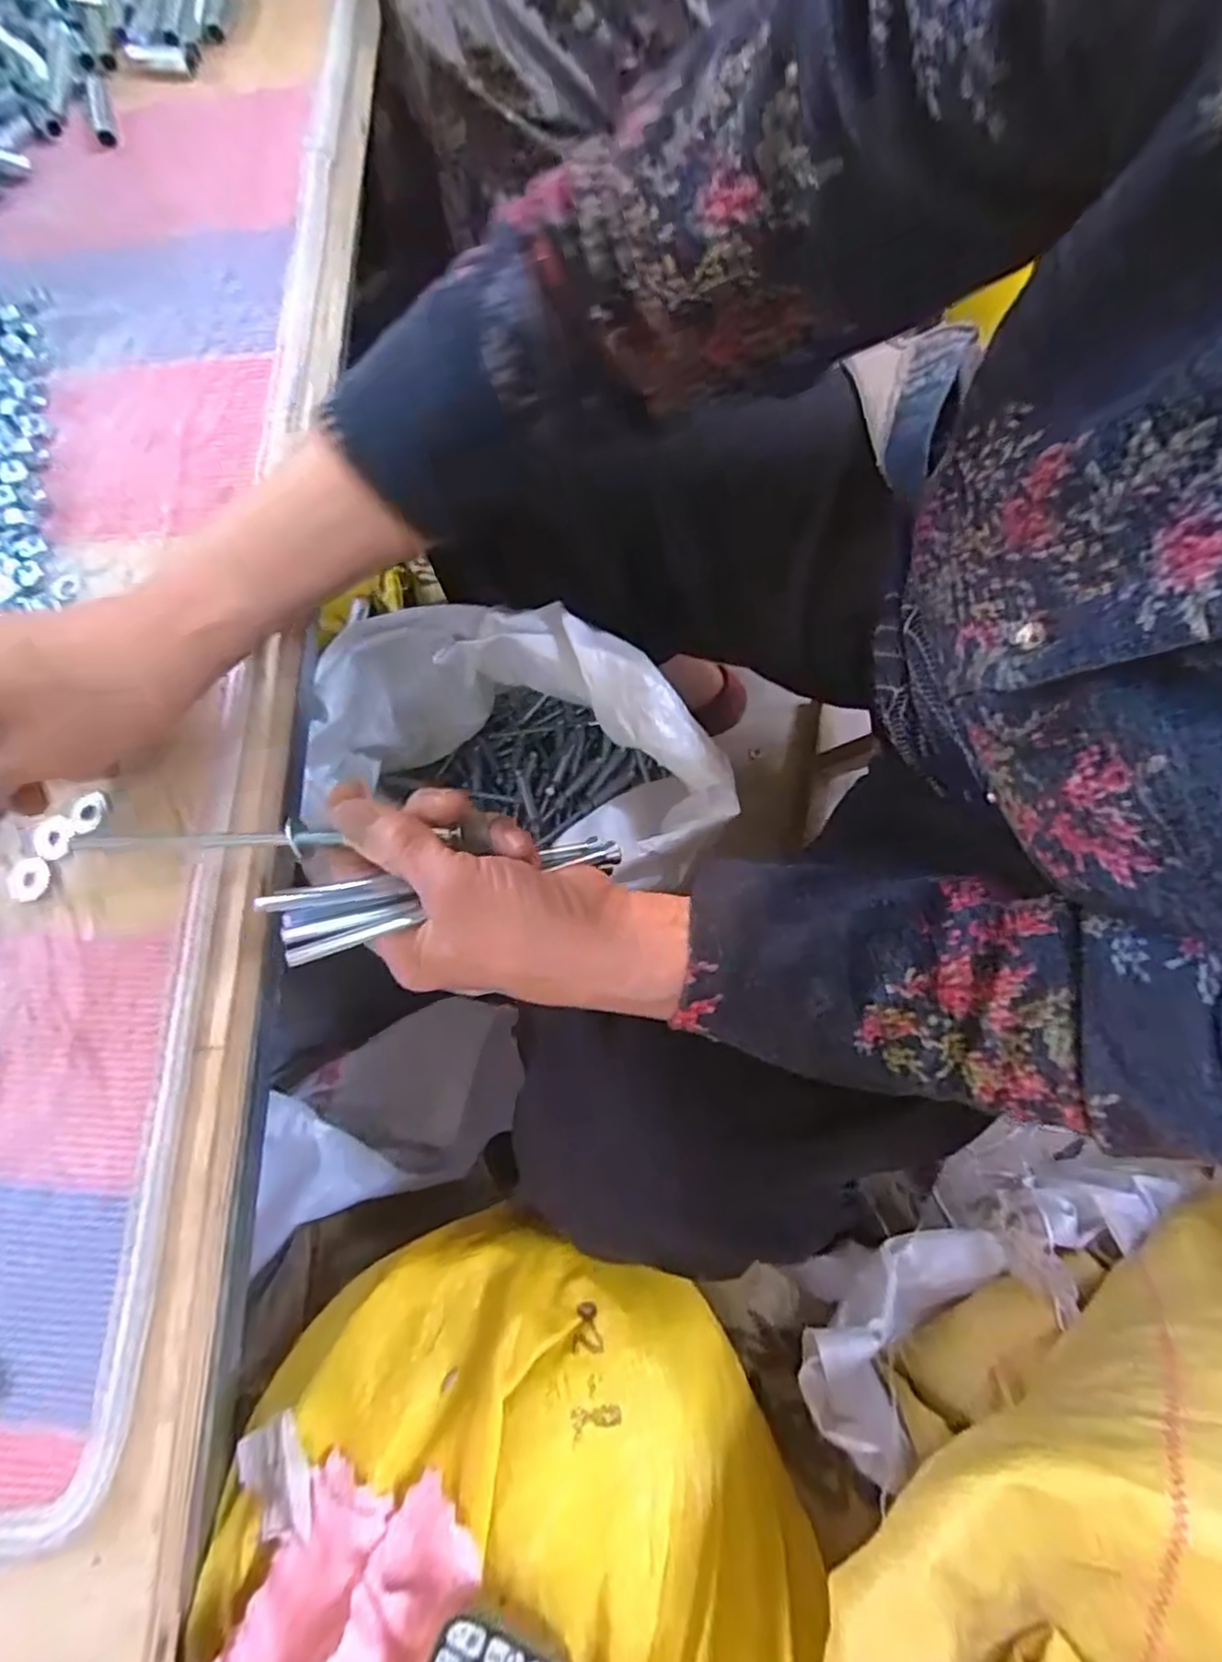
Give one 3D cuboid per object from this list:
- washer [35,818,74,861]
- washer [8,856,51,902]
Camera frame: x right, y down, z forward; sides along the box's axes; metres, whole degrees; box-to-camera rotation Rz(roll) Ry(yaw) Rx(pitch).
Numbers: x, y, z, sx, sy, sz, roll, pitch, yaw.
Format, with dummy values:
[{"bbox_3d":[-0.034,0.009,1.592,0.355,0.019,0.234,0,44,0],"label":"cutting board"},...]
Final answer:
[{"bbox_3d":[-0.257,0.003,0.322,0.016,0.004,0.018,-1,78,6],"label":"washer"},{"bbox_3d":[-0.267,0.022,0.319,0.020,0.004,0.020,-10,77,4],"label":"washer"}]

